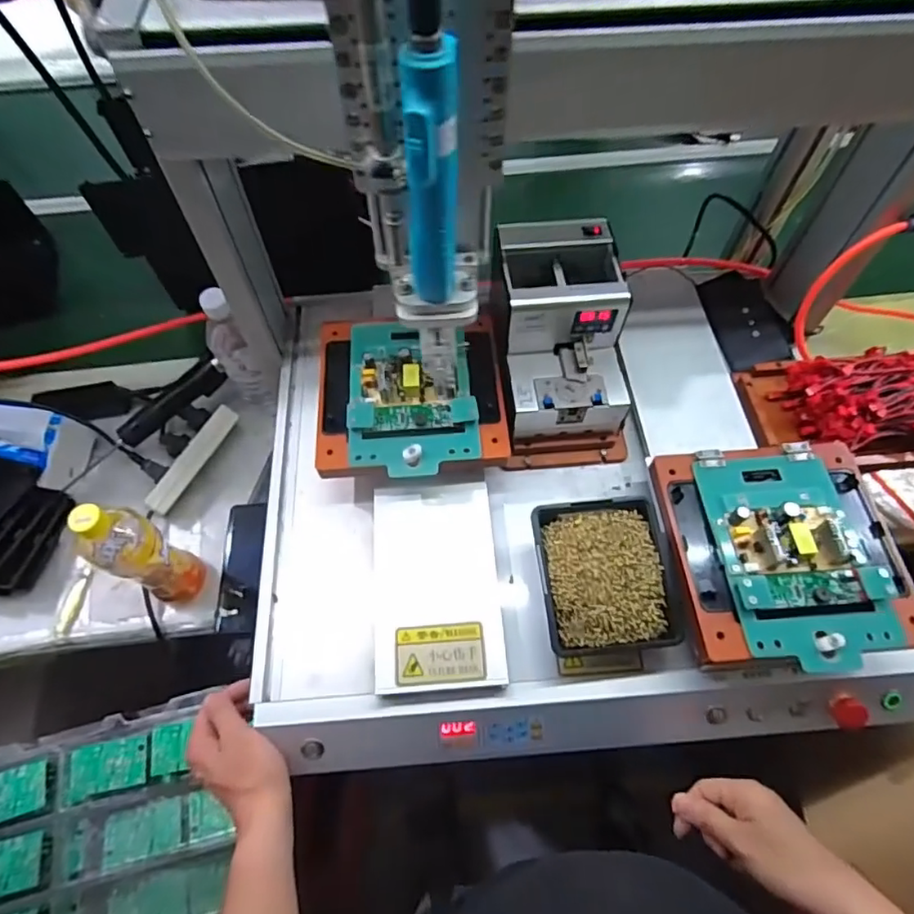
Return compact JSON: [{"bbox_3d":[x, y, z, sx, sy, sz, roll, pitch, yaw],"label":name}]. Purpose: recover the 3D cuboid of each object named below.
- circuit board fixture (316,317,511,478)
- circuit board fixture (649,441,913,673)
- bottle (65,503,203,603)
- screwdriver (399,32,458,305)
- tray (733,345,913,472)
[{"bbox_3d":[-0.051,-0.075,0.611,0.197,0.039,0.199,-3,61,-2],"label":"circuit board fixture"},{"bbox_3d":[0.306,0.079,0.519,0.205,0.037,0.207,-2,61,-1],"label":"circuit board fixture"},{"bbox_3d":[-0.352,0.108,0.628,0.068,0.209,0.062,0,61,0],"label":"bottle"},{"bbox_3d":[-0.015,-0.166,0.358,0.030,0.166,0.029,3,61,1],"label":"screwdriver"},{"bbox_3d":[0.448,-0.061,0.637,0.220,0.064,0.142,-5,62,-3],"label":"tray"}]

